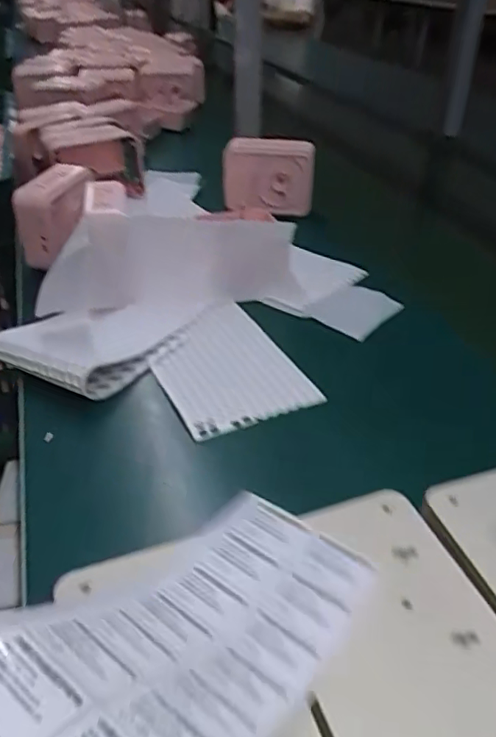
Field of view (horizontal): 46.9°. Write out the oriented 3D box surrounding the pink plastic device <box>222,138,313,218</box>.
[{"bbox_3d":[0.027,-0.273,0.814,0.128,0.100,0.033,5,36,6],"label":"pink plastic device"}]

